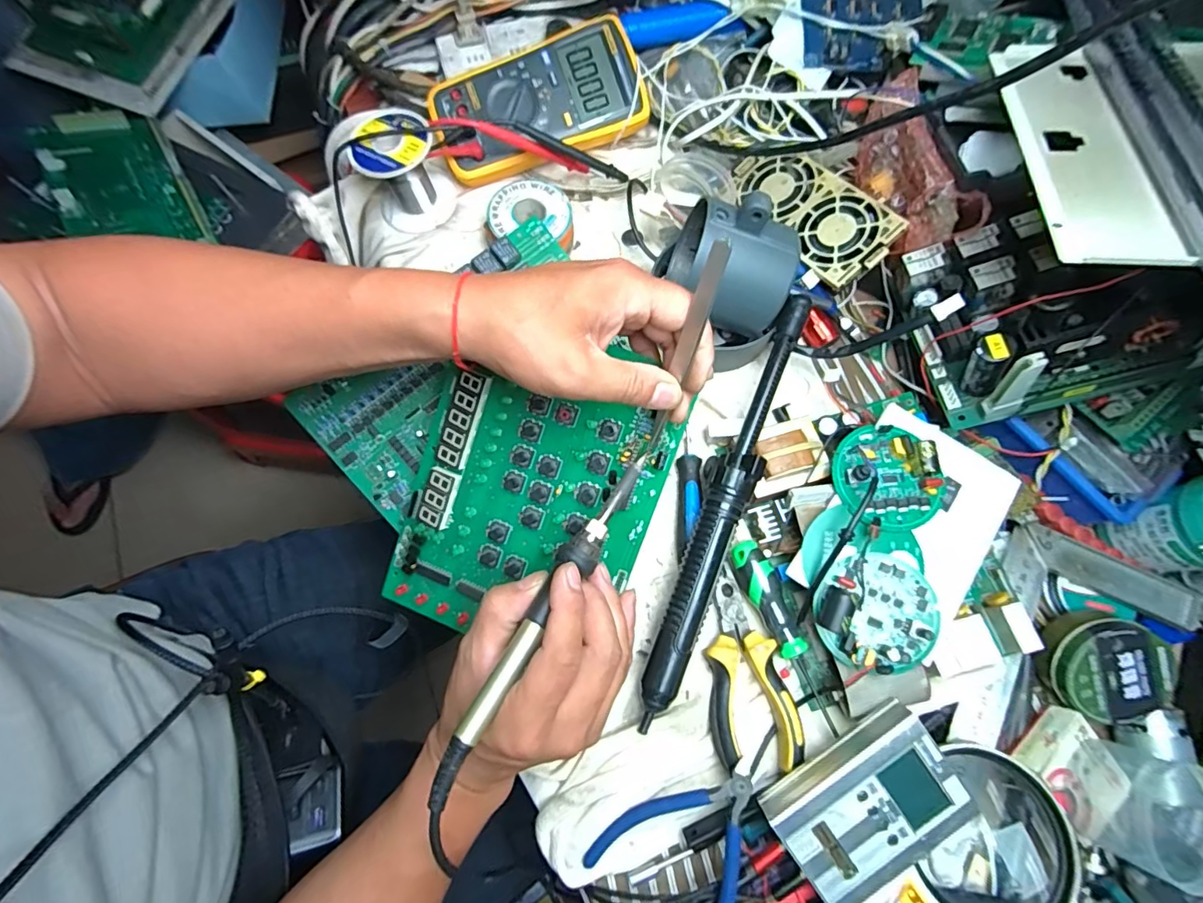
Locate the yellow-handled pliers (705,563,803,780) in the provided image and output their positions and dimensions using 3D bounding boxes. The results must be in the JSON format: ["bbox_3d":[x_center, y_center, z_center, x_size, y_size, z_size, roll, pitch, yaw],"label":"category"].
[{"bbox_3d":[0.097,0.139,0.342,0.053,0.021,0.116,0,74,-1],"label":"yellow-handled pliers"}]

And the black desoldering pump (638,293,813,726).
[{"bbox_3d":[0.085,0.030,0.356,0.030,0.032,0.301,22,75,5],"label":"black desoldering pump"}]

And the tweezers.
[{"bbox_3d":[0.044,-0.049,0.284,0.010,0.131,0.007,19,40,4],"label":"tweezers"}]

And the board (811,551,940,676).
[{"bbox_3d":[0.171,0.098,0.323,0.067,0.020,0.069,0,74,-1],"label":"board"}]

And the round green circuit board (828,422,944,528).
[{"bbox_3d":[0.188,0.016,0.341,0.060,0.021,0.069,-19,75,-6],"label":"round green circuit board"}]

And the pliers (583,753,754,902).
[{"bbox_3d":[0.053,0.230,0.312,0.082,0.027,0.111,37,77,9],"label":"pliers"}]

